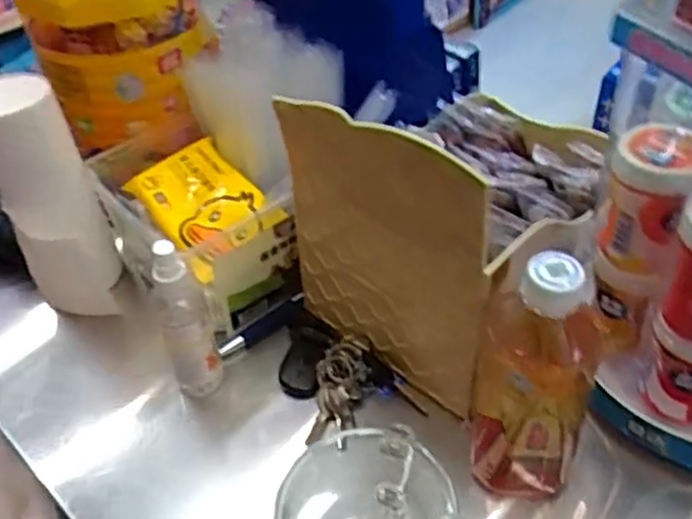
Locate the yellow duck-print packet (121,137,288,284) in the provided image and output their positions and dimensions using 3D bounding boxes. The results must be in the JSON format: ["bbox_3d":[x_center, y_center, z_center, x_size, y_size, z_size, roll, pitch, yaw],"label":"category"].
[{"bbox_3d":[-0.113,-0.043,0.578,0.084,0.037,0.123,-29,50,-24],"label":"yellow duck-print packet"}]

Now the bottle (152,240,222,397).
[{"bbox_3d":[-0.117,0.043,0.521,0.032,0.142,0.040,-15,45,-11],"label":"bottle"}]

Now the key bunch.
[{"bbox_3d":[-0.006,0.103,0.543,0.039,0.022,0.080,9,59,13],"label":"key bunch"}]

